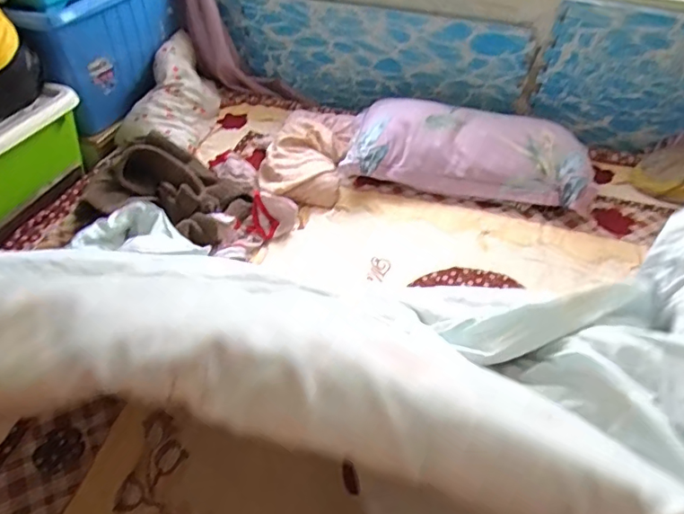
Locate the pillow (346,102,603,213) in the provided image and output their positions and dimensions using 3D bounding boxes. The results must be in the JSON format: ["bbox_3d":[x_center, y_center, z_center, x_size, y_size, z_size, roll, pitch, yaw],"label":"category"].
[{"bbox_3d":[0.372,-0.320,1.489,0.697,0.112,0.332,10,47,6],"label":"pillow"}]

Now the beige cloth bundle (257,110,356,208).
[{"bbox_3d":[-0.108,-0.321,1.525,0.271,0.087,0.453,9,47,6],"label":"beige cloth bundle"}]

